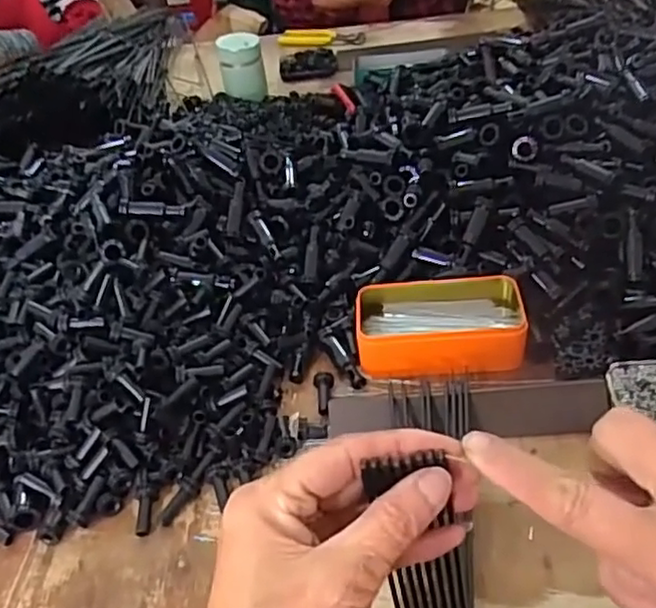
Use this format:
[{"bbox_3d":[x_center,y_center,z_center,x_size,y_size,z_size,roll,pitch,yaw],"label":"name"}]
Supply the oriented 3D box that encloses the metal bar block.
[{"bbox_3d":[0.110,0.084,0.533,0.218,0.018,0.045,-2,40,7],"label":"metal bar block"}]

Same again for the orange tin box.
[{"bbox_3d":[0.100,0.018,0.604,0.144,0.046,0.086,-2,40,7],"label":"orange tin box"}]

